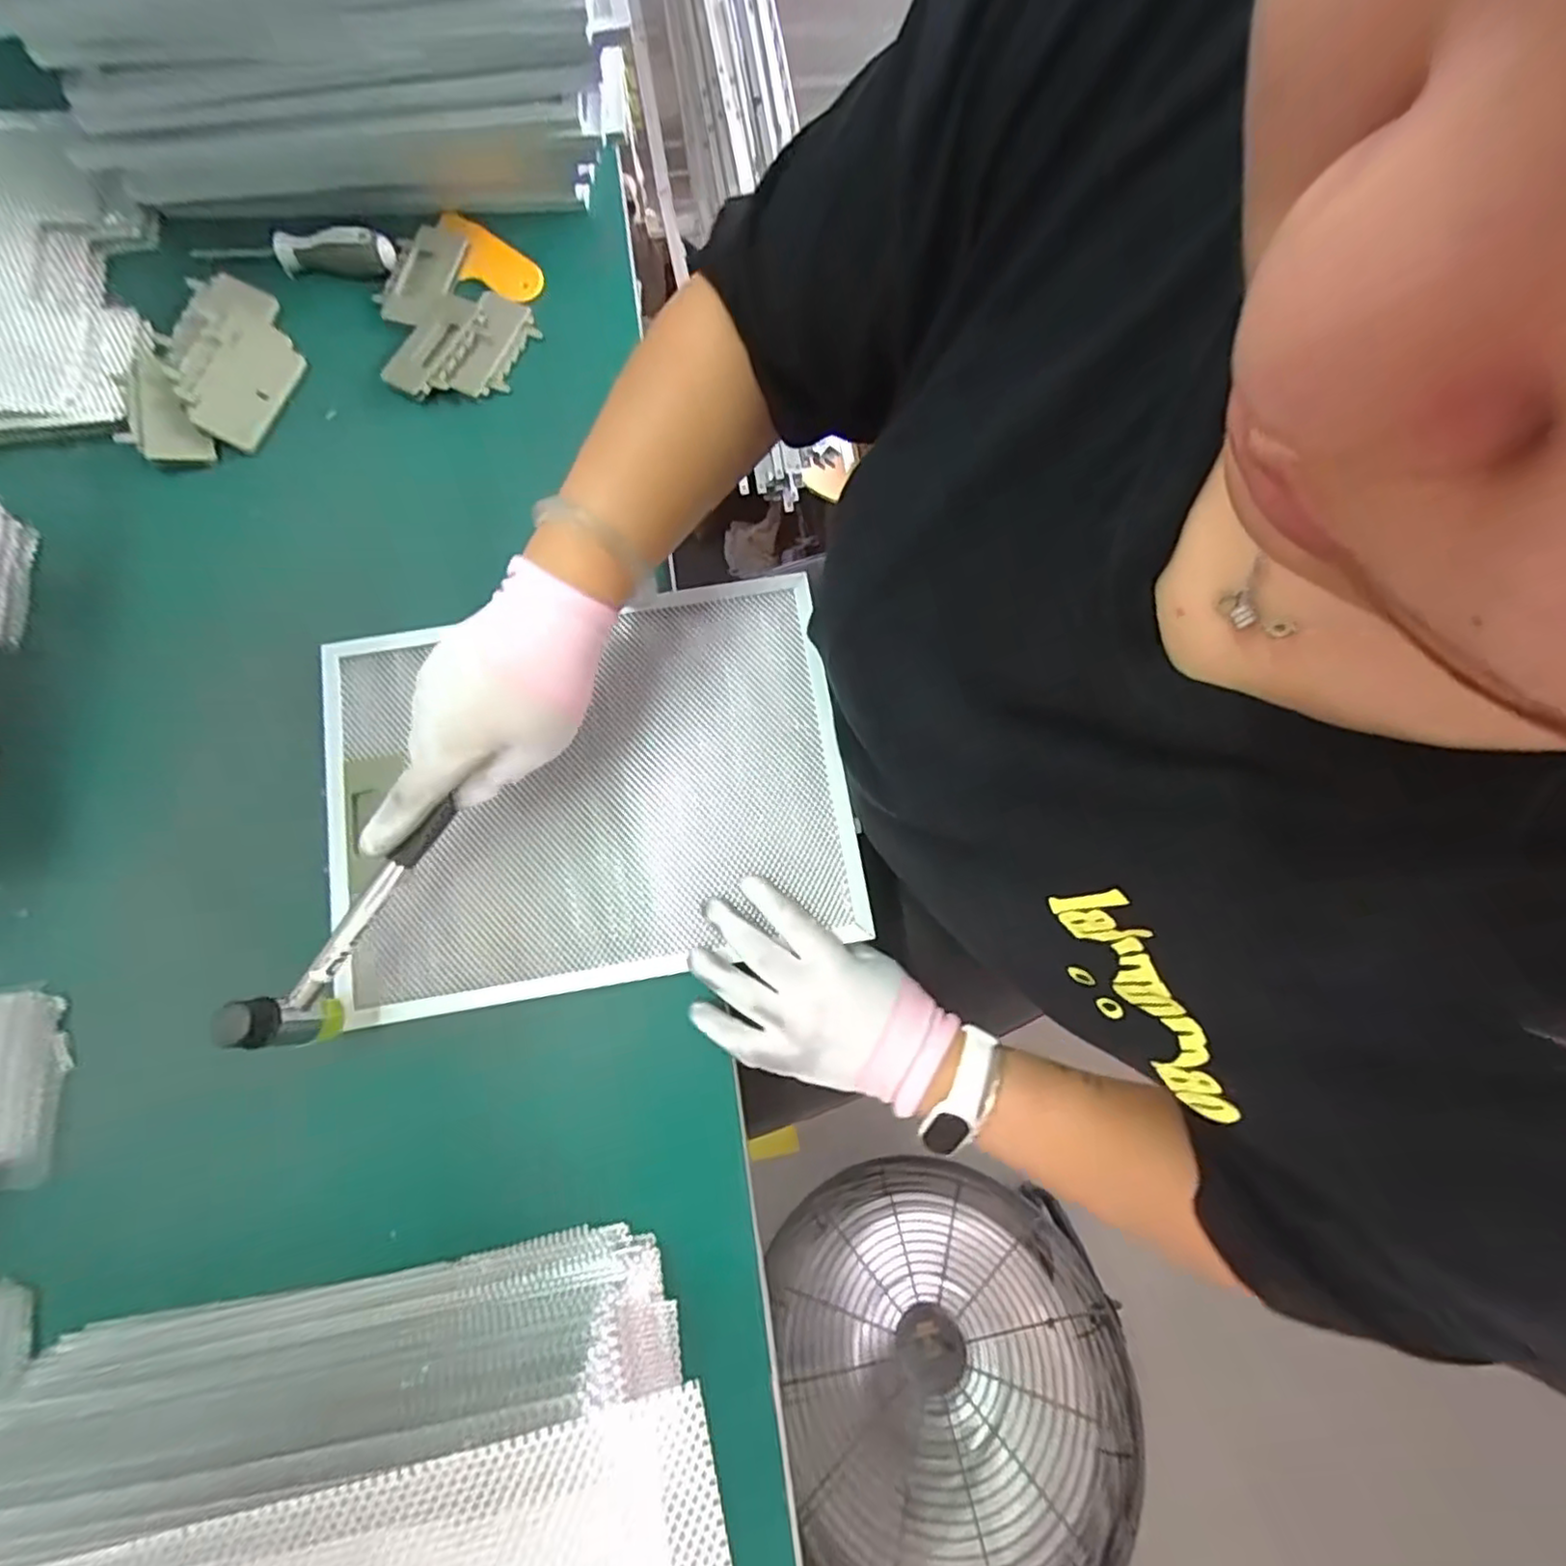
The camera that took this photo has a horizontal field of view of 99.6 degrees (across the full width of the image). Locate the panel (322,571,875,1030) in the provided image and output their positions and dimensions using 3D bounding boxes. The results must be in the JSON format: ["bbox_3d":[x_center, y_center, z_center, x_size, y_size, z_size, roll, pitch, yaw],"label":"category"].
[{"bbox_3d":[-0.131,0.004,0.443,0.339,0.021,0.252,-9,80,-2],"label":"panel"}]

